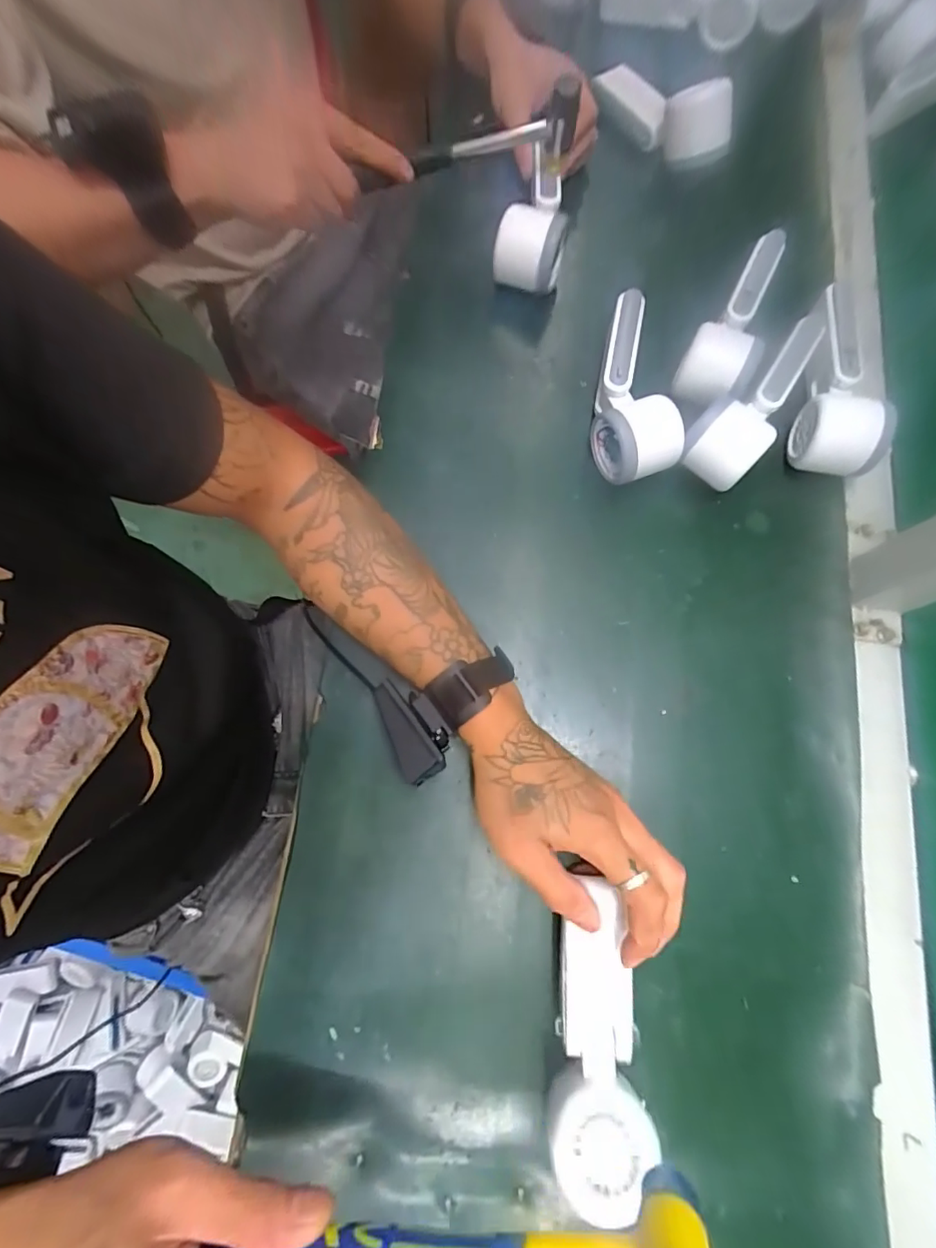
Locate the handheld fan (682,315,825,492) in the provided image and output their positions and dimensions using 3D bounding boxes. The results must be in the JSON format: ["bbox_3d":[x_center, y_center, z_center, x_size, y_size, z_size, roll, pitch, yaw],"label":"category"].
[{"bbox_3d":[0.239,-0.175,0.418,0.163,0.052,0.056,-43,80,-10],"label":"handheld fan"}]

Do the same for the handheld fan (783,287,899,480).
[{"bbox_3d":[0.300,-0.199,0.421,0.062,0.068,0.162,7,76,1],"label":"handheld fan"}]

